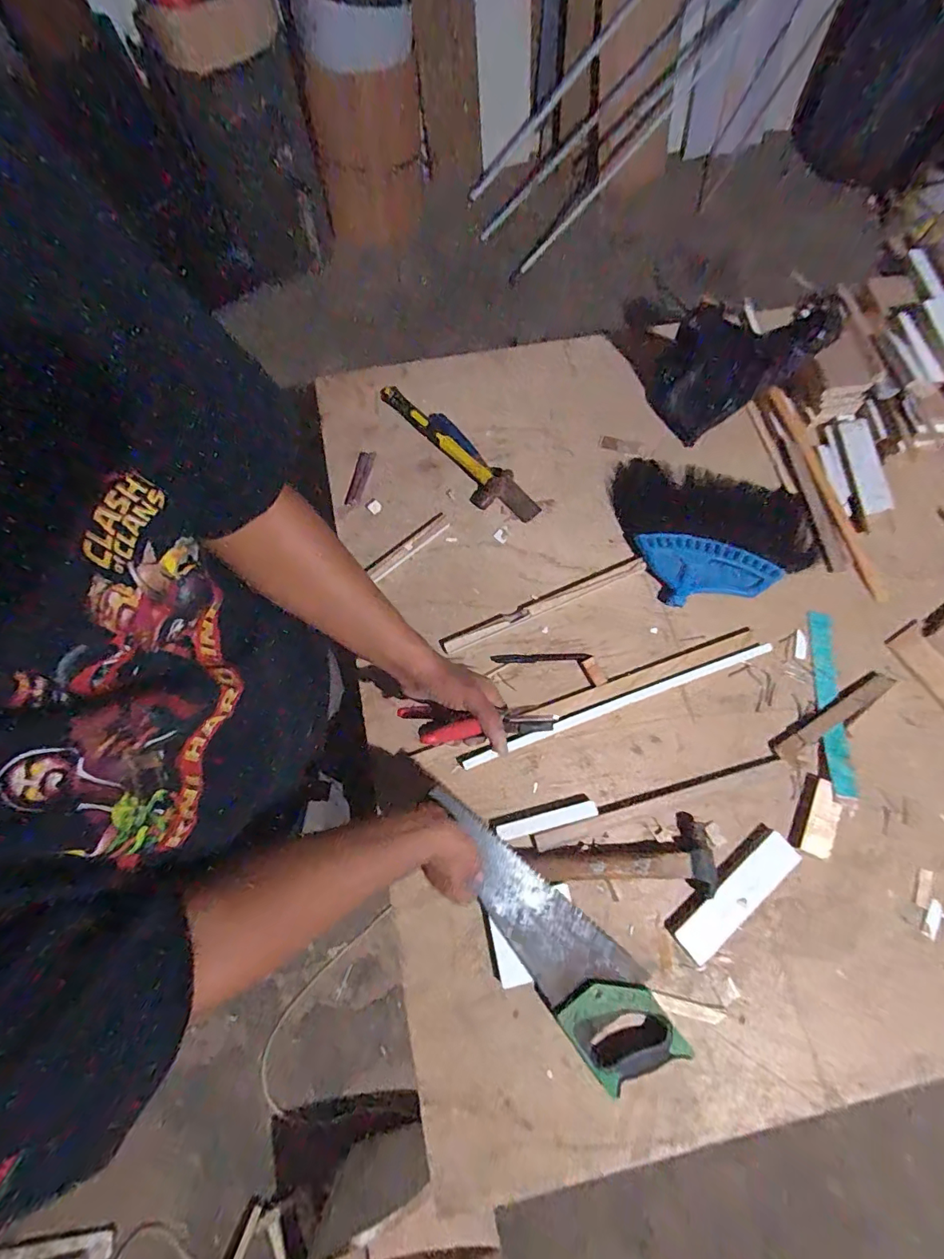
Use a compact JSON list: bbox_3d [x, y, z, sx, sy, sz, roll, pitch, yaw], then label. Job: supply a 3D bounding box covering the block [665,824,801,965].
[{"bbox_3d":[0.354,0.356,0.658,0.201,0.020,0.063,-38,77,-8],"label":"block"}]

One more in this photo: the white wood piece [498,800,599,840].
[{"bbox_3d":[0.107,0.272,0.686,0.143,0.013,0.024,-14,75,-2],"label":"white wood piece"}]

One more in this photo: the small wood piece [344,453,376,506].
[{"bbox_3d":[-0.195,-0.262,0.838,0.028,0.006,0.106,14,76,5],"label":"small wood piece"}]

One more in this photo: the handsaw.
[{"bbox_3d":[0.089,0.364,0.595,0.110,0.020,0.403,-39,85,-8],"label":"handsaw"}]

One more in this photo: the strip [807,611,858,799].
[{"bbox_3d":[0.547,0.108,0.741,0.040,0.010,0.279,4,71,2],"label":"strip"}]

